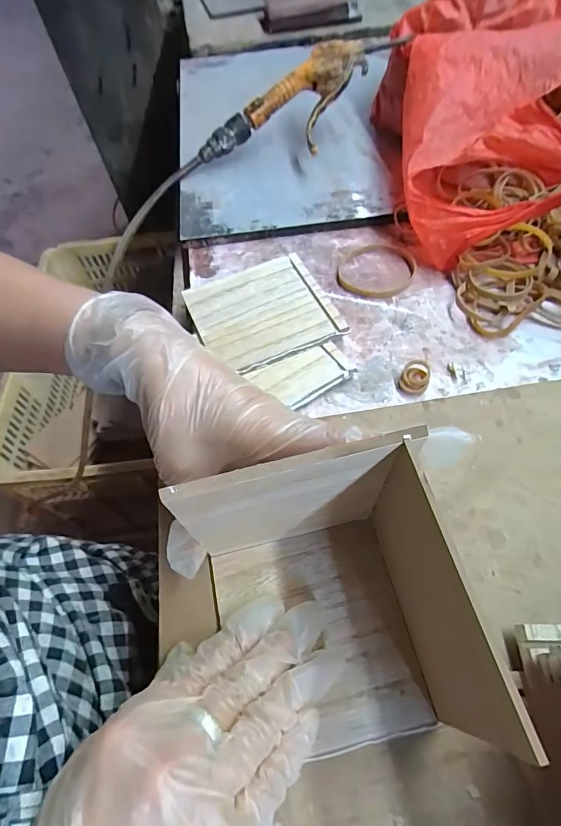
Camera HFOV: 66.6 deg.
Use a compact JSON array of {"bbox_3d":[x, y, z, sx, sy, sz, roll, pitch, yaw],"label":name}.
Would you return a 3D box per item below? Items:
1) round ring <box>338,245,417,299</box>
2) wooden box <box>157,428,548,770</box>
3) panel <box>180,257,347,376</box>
[{"bbox_3d":[0.084,-0.126,0.374,0.065,0.005,0.071,12,60,10],"label":"round ring"},{"bbox_3d":[0.022,0.089,0.187,0.103,0.106,0.108,-16,60,-7],"label":"wooden box"},{"bbox_3d":[-0.015,-0.083,0.351,0.106,0.006,0.104,-24,61,-12],"label":"panel"}]

